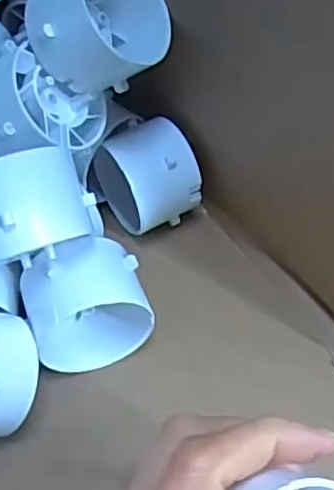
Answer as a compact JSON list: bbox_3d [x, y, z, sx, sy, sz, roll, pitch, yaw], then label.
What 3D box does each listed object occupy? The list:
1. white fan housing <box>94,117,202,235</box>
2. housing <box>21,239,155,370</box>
[{"bbox_3d":[-0.012,-0.033,0.317,0.041,0.051,0.048,-29,62,-23],"label":"white fan housing"},{"bbox_3d":[-0.033,0.025,0.270,0.048,0.046,0.036,-17,58,-16],"label":"housing"}]

